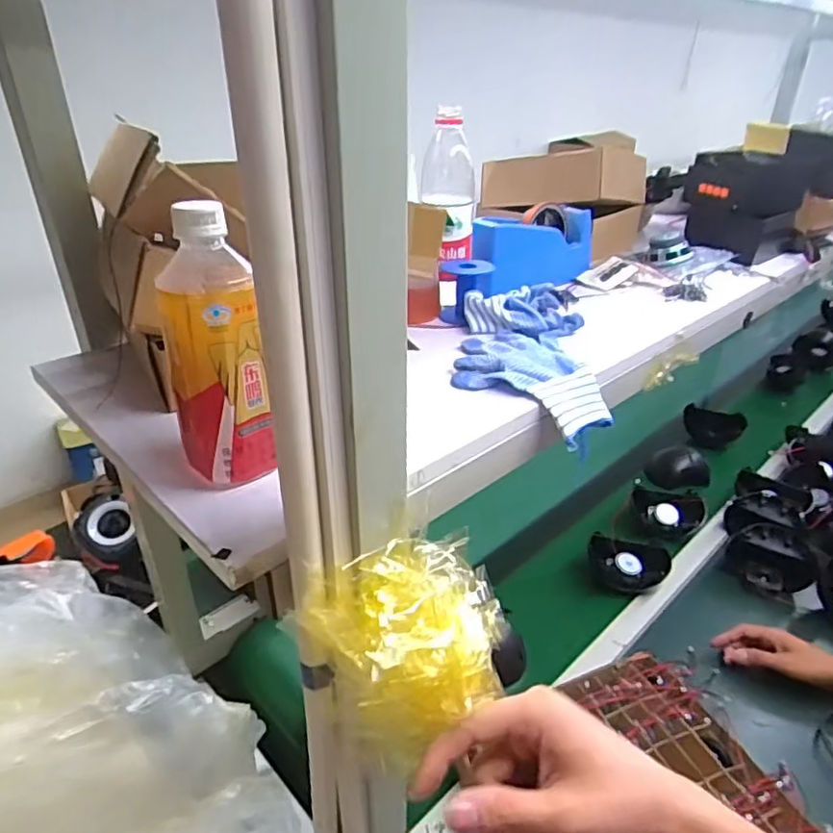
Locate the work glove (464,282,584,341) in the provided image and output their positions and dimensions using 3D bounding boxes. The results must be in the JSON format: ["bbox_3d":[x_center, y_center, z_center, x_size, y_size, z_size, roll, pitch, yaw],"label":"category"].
[{"bbox_3d":[0.118,-0.119,0.673,0.129,0.040,0.061,4,31,5],"label":"work glove"}]

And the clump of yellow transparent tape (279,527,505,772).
[{"bbox_3d":[-0.004,0.130,0.352,0.107,0.081,0.107,1,31,0],"label":"clump of yellow transparent tape"}]

